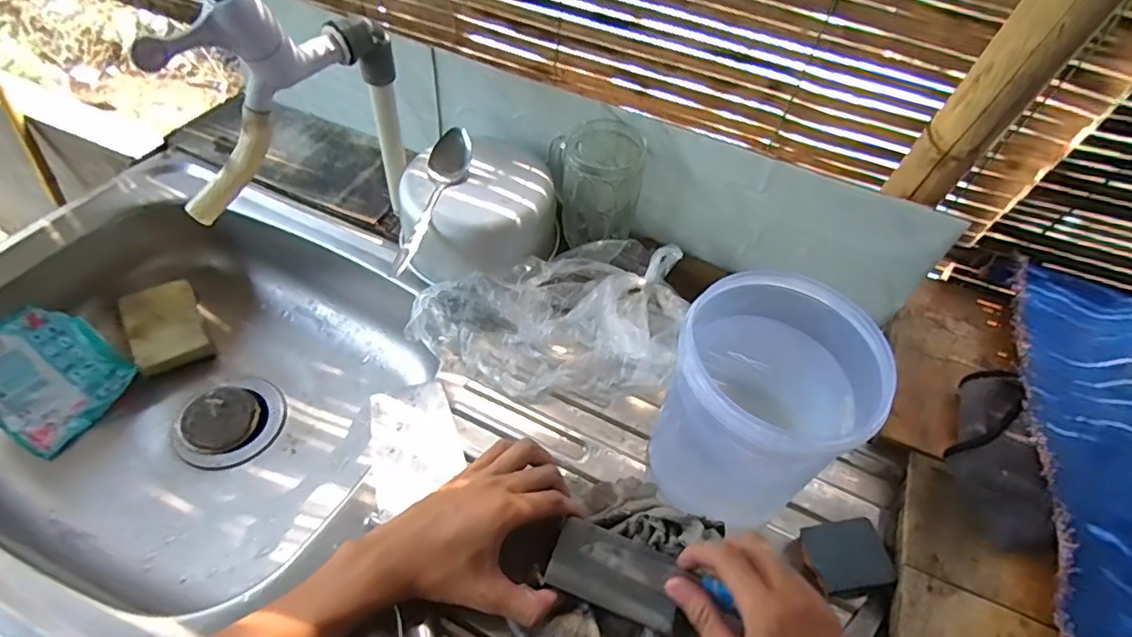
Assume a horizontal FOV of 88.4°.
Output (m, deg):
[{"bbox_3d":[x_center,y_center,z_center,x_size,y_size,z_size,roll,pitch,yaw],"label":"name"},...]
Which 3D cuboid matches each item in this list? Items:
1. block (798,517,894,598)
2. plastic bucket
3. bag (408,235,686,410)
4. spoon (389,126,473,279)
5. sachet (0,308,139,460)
[{"bbox_3d":[0.214,0.181,0.444,0.057,0.011,0.049,-5,53,-9],"label":"block"},{"bbox_3d":[0.143,0.067,0.428,0.130,0.161,0.137,-2,51,2],"label":"plastic bucket"},{"bbox_3d":[-0.015,-0.001,0.551,0.256,0.065,0.149,-2,51,2],"label":"bag"},{"bbox_3d":[-0.129,-0.110,0.538,0.042,0.018,0.158,16,70,12],"label":"spoon"},{"bbox_3d":[-0.510,0.053,0.580,0.045,0.125,0.122,-25,22,31],"label":"sachet"}]

